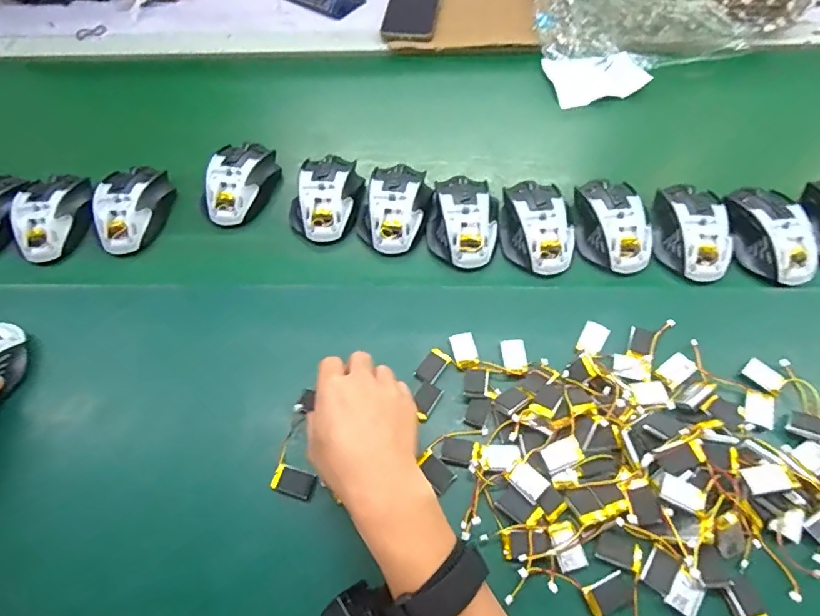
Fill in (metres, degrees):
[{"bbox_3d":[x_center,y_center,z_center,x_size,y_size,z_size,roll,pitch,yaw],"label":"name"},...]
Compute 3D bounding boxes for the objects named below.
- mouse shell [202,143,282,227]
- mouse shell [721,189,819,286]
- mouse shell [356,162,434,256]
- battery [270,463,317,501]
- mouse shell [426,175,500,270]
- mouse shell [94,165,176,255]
[{"bbox_3d":[-0.192,-0.147,0.563,0.075,0.036,0.112,9,61,7],"label":"mouse shell"},{"bbox_3d":[0.362,-0.077,0.494,0.073,0.031,0.104,0,60,3],"label":"mouse shell"},{"bbox_3d":[-0.017,-0.111,0.531,0.075,0.032,0.102,15,62,11],"label":"mouse shell"},{"bbox_3d":[-0.095,0.141,0.400,0.036,0.004,0.021,16,76,10],"label":"battery"},{"bbox_3d":[0.057,-0.098,0.521,0.076,0.033,0.113,2,60,4],"label":"mouse shell"},{"bbox_3d":[-0.307,-0.115,0.550,0.070,0.037,0.113,-3,60,1],"label":"mouse shell"}]

